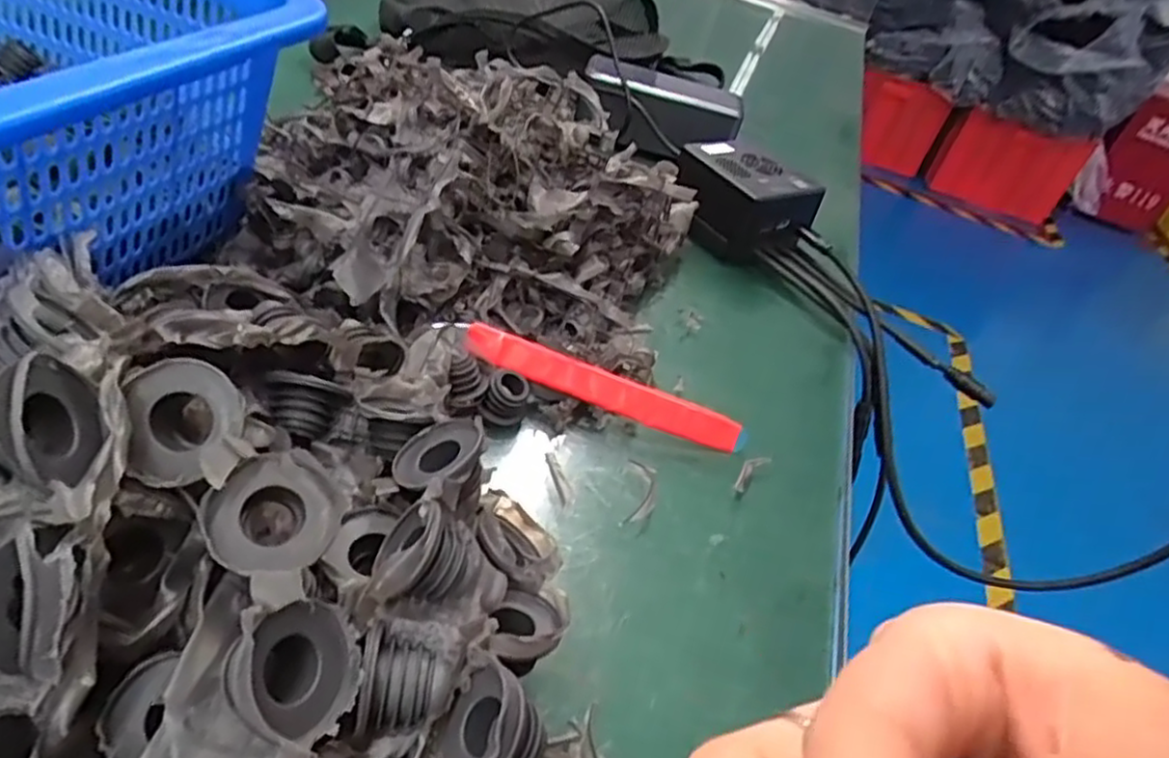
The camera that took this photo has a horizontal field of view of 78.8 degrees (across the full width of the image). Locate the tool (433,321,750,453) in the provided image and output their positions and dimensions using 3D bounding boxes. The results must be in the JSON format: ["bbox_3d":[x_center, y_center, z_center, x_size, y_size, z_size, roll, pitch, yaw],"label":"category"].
[{"bbox_3d":[0.006,0.004,0.327,0.146,0.014,0.012,21,40,-8],"label":"tool"}]

